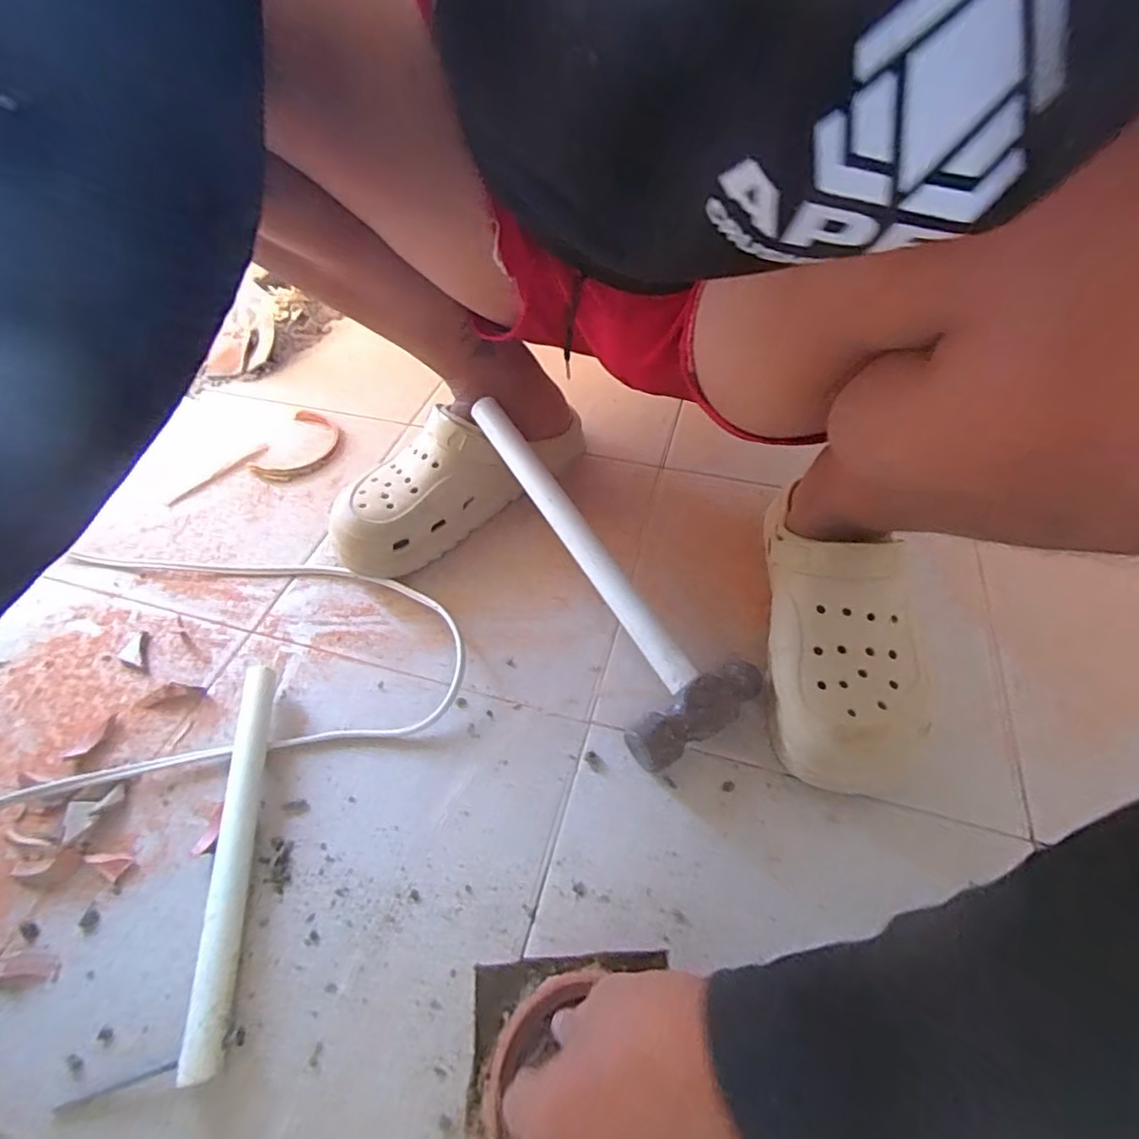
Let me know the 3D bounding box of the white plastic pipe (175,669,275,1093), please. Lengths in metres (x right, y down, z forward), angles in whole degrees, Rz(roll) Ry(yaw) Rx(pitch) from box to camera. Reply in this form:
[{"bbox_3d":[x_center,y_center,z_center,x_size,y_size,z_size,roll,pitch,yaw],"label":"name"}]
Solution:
[{"bbox_3d":[-0.208,0.169,0.358,0.020,0.024,0.232,-9,50,-6],"label":"white plastic pipe"}]

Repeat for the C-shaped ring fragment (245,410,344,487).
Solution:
[{"bbox_3d":[-0.297,-0.134,0.633,0.081,0.010,0.113,11,51,11],"label":"C-shaped ring fragment"}]

